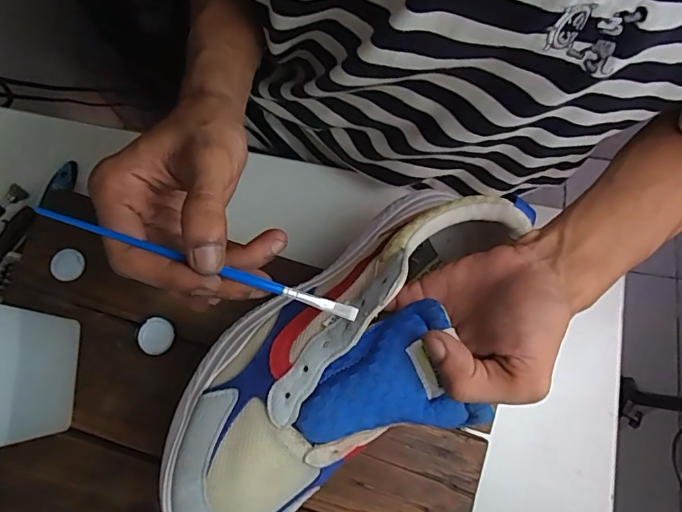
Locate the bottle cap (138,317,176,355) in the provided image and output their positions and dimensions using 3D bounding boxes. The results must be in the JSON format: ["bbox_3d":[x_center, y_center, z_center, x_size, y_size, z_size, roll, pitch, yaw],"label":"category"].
[{"bbox_3d":[-0.149,0.065,0.391,0.024,0.016,0.028,21,79,3],"label":"bottle cap"}]

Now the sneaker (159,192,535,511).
[{"bbox_3d":[0.007,0.059,0.296,0.133,0.091,0.269,43,80,7],"label":"sneaker"}]

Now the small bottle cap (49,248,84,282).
[{"bbox_3d":[-0.229,0.007,0.402,0.025,0.005,0.026,0,78,-1],"label":"small bottle cap"}]

